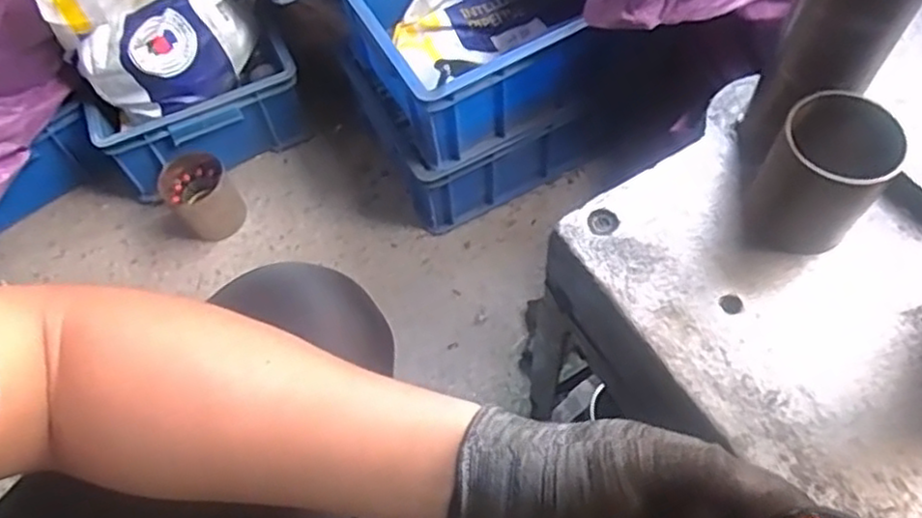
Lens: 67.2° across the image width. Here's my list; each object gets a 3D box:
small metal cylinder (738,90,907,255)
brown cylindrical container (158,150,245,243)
[{"bbox_3d":[0.233,-0.054,0.451,0.066,0.084,0.073,28,66,18],"label":"small metal cylinder"},{"bbox_3d":[-0.379,-0.089,1.024,0.092,0.088,0.101,-2,61,3],"label":"brown cylindrical container"}]

